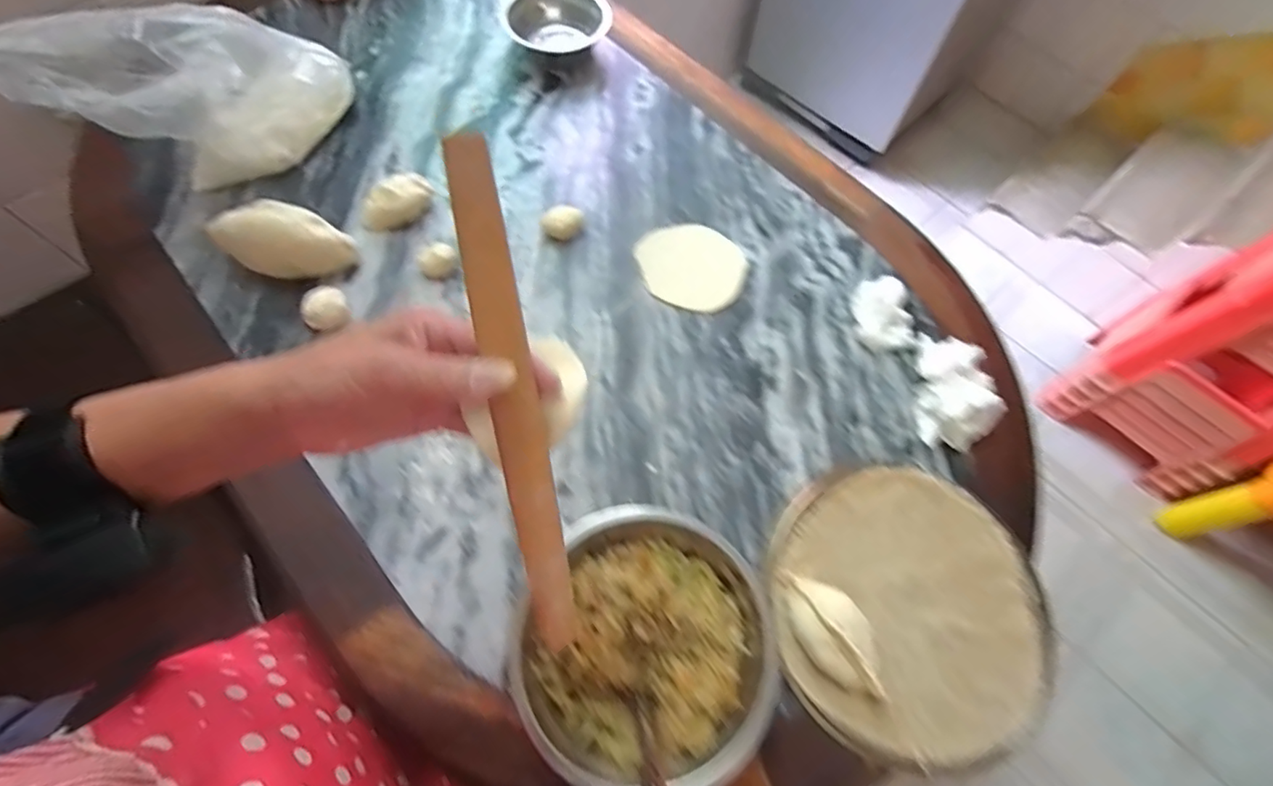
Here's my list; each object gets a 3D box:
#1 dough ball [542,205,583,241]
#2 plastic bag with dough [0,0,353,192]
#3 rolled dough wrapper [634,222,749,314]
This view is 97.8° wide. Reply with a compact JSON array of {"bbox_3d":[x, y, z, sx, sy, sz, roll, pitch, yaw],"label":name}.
[{"bbox_3d":[-0.092,-0.218,0.702,0.044,0.023,0.050,21,66,7],"label":"dough ball"},{"bbox_3d":[-0.503,-0.356,0.654,0.314,0.221,0.135,-41,73,-19],"label":"plastic bag with dough"},{"bbox_3d":[0.071,-0.156,0.684,0.129,0.007,0.123,2,69,-5],"label":"rolled dough wrapper"}]

